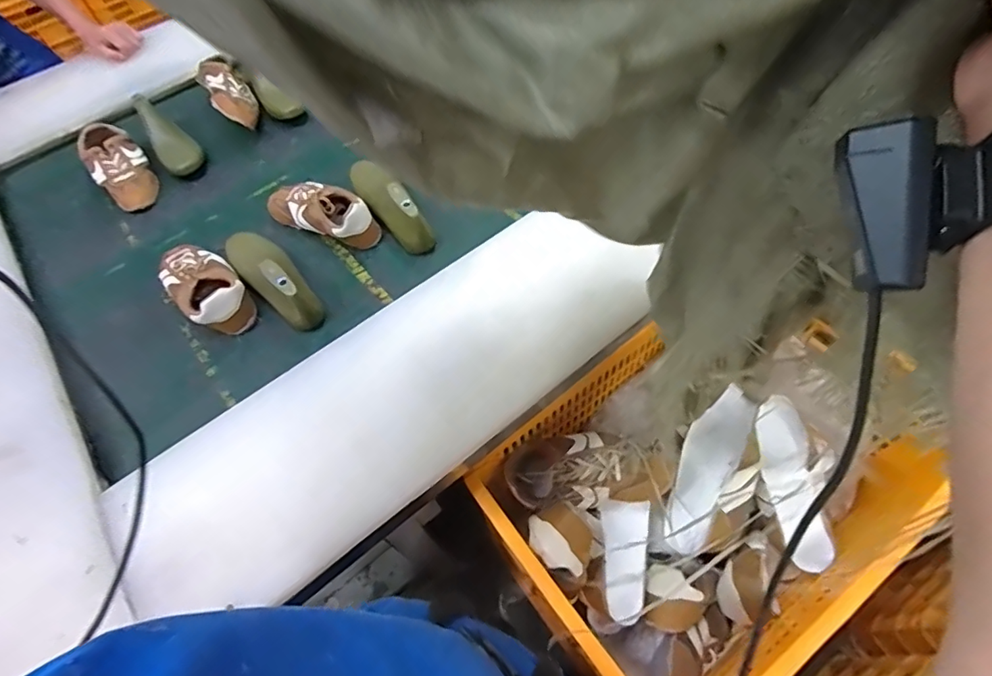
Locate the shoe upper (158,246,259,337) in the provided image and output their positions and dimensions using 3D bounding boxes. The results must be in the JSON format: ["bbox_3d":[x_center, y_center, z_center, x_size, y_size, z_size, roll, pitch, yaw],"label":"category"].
[{"bbox_3d":[-0.437,-0.079,0.775,0.088,0.053,0.174,-40,66,-18],"label":"shoe upper"}]

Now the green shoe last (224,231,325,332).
[{"bbox_3d":[-0.338,-0.095,0.772,0.065,0.086,0.199,-41,66,-18],"label":"green shoe last"}]

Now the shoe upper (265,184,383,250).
[{"bbox_3d":[-0.284,-0.204,0.862,0.201,0.088,0.073,22,64,15],"label":"shoe upper"}]

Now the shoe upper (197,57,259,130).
[{"bbox_3d":[-0.521,-0.482,1.012,0.084,0.051,0.166,-30,77,-13],"label":"shoe upper"}]

